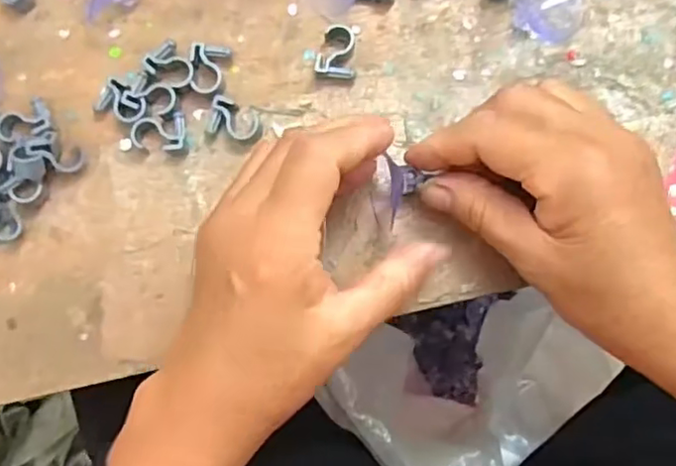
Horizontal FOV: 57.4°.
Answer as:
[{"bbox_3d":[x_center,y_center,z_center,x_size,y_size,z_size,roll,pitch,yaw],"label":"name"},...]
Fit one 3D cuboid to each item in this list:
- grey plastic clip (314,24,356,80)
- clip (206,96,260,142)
[{"bbox_3d":[-0.001,-0.086,0.293,0.018,0.011,0.025,5,84,3],"label":"grey plastic clip"},{"bbox_3d":[-0.049,-0.054,0.292,0.023,0.010,0.017,12,85,4],"label":"clip"}]

